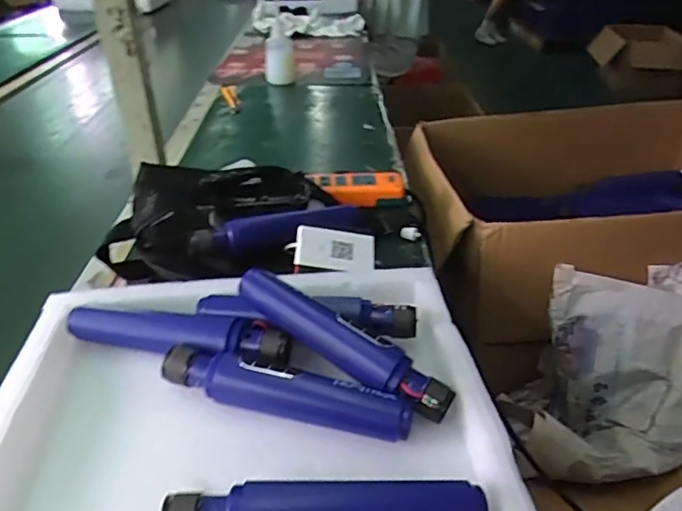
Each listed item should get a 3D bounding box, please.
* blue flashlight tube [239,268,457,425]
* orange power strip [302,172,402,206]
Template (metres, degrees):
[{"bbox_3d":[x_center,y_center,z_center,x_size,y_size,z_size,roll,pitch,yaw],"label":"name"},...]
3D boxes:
[{"bbox_3d":[-0.001,0.066,0.418,0.189,0.028,0.029,29,41,18],"label":"blue flashlight tube"},{"bbox_3d":[0.021,-0.091,0.718,0.124,0.033,0.057,-1,33,-3],"label":"orange power strip"}]

